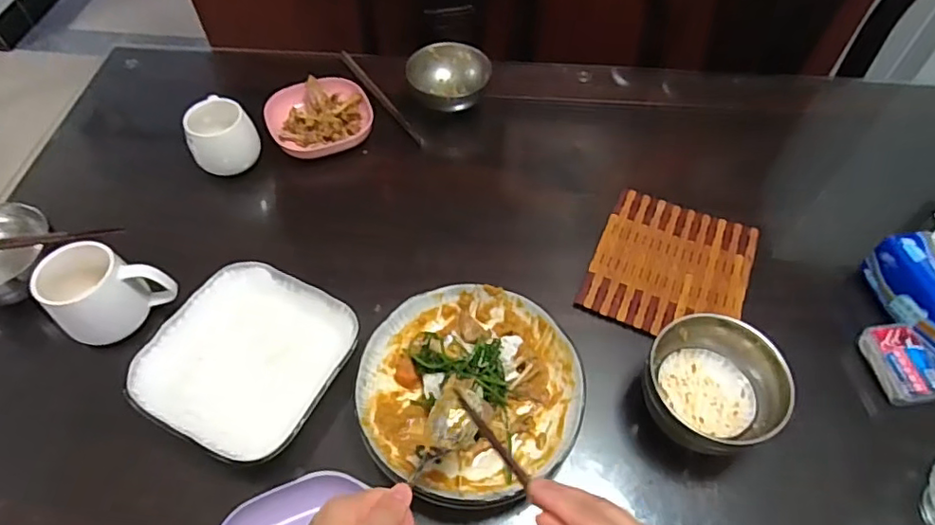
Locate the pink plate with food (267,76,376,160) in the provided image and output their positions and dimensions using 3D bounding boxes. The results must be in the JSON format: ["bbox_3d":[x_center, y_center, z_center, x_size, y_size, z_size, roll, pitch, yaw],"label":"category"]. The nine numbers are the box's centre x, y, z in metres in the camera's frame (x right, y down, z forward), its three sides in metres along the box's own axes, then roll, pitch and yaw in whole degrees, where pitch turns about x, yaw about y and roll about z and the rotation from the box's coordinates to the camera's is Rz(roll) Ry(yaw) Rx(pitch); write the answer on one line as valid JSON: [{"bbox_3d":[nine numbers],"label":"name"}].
[{"bbox_3d":[-0.217,-0.218,0.841,0.149,0.039,0.135,-10,56,-7],"label":"pink plate with food"}]

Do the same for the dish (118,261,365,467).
[{"bbox_3d":[-0.235,0.105,0.619,0.199,0.040,0.199,24,59,16],"label":"dish"}]

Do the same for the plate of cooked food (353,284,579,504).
[{"bbox_3d":[0.003,0.129,0.582,0.212,0.065,0.218,0,55,0],"label":"plate of cooked food"}]

